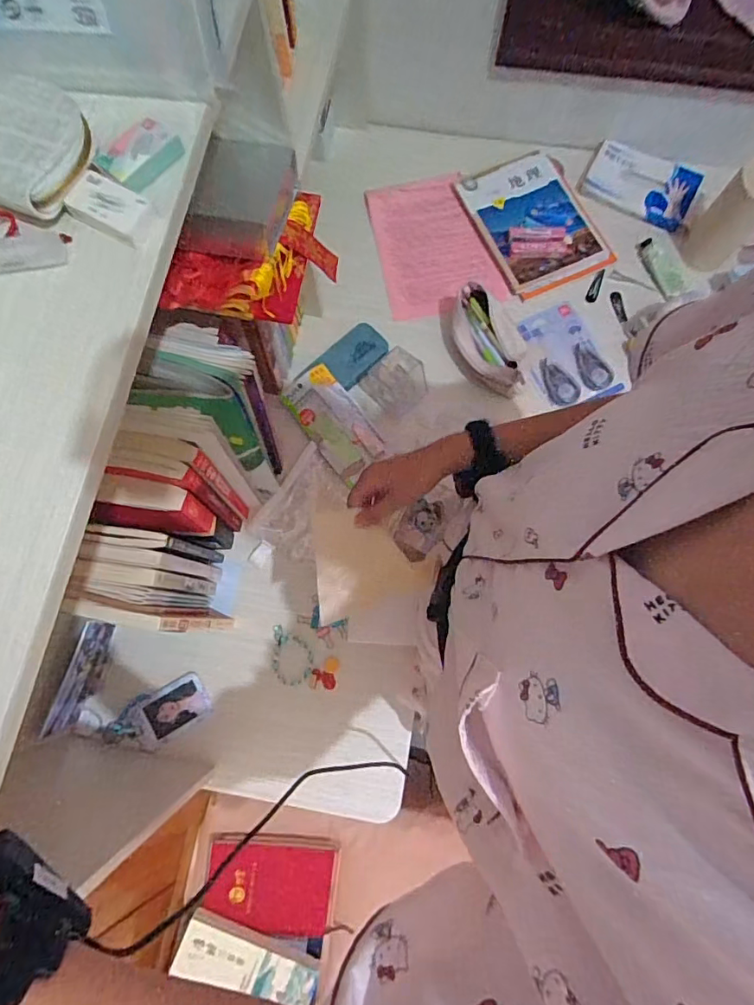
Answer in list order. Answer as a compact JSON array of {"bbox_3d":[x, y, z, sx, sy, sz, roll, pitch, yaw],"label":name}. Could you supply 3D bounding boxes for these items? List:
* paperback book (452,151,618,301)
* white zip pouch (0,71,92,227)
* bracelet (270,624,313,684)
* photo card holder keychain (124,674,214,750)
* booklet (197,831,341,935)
[{"bbox_3d":[0.283,-0.515,0.915,0.200,0.025,0.270,-21,78,-3],"label":"paperback book"},{"bbox_3d":[-0.259,-0.250,0.352,0.114,0.028,0.089,19,78,5],"label":"white zip pouch"},{"bbox_3d":[-0.127,0.231,0.754,0.062,0.004,0.085,1,77,1],"label":"bracelet"},{"bbox_3d":[-0.306,0.304,0.730,0.115,0.011,0.070,-28,78,-5],"label":"photo card holder keychain"},{"bbox_3d":[-0.190,0.677,0.892,0.227,0.030,0.142,11,72,-11],"label":"booklet"}]

